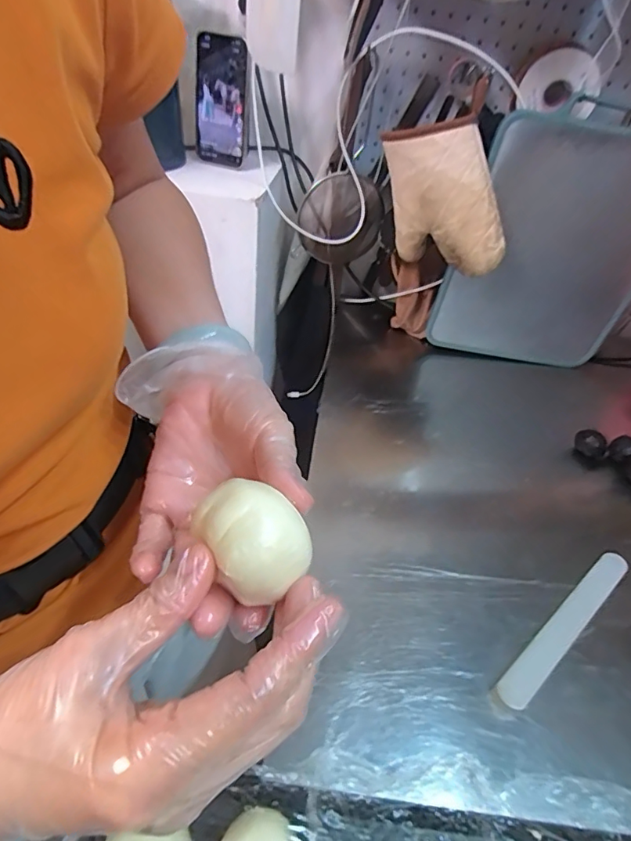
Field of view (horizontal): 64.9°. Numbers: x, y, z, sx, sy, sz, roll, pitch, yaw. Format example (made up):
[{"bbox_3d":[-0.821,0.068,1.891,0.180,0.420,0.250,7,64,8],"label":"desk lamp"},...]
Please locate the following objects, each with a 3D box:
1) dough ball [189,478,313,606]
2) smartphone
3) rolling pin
[{"bbox_3d":[-0.024,0.046,0.190,0.034,0.027,0.039,-29,53,-34],"label":"dough ball"},{"bbox_3d":[-0.137,-0.457,0.715,0.078,0.156,0.009,21,41,11],"label":"smartphone"},{"bbox_3d":[0.244,0.197,0.480,0.205,0.024,0.027,-27,52,-33],"label":"rolling pin"}]

